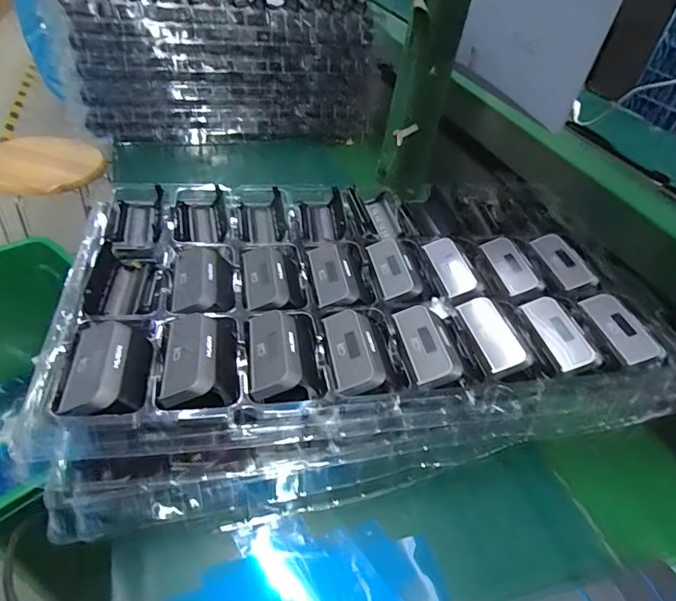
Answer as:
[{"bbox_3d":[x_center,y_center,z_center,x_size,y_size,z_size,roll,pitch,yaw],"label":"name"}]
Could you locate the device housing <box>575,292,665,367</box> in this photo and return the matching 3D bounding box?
[{"bbox_3d":[0.237,0.024,0.403,0.032,0.011,0.075,-23,41,10],"label":"device housing"}]

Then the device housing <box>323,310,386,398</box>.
[{"bbox_3d":[0.012,0.039,0.359,0.035,0.016,0.077,-19,39,6],"label":"device housing"}]

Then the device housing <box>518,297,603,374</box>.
[{"bbox_3d":[0.180,0.027,0.393,0.031,0.008,0.078,-21,39,7],"label":"device housing"}]

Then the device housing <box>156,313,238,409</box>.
[{"bbox_3d":[-0.097,0.041,0.336,0.051,0.023,0.090,-1,42,-13],"label":"device housing"}]

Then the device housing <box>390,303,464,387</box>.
[{"bbox_3d":[0.070,0.034,0.370,0.035,0.016,0.076,-22,39,9],"label":"device housing"}]

